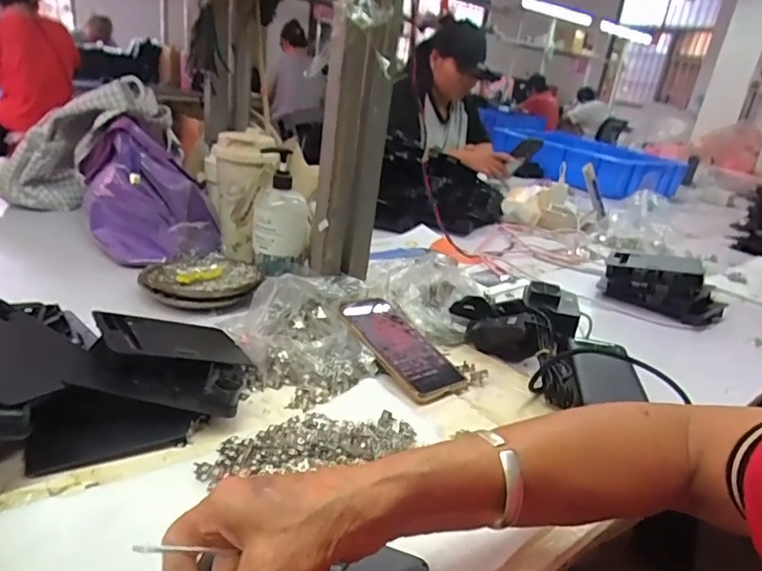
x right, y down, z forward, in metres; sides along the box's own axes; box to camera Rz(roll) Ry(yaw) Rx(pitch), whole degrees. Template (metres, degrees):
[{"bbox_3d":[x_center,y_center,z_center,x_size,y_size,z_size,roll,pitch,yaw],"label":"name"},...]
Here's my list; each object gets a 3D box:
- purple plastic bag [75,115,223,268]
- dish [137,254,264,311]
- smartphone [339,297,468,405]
[{"bbox_3d":[-0.323,-0.128,0.734,0.168,0.154,0.245,-4,26,-26],"label":"purple plastic bag"},{"bbox_3d":[-0.231,-0.010,0.671,0.145,0.025,0.143,6,23,-3],"label":"dish"},{"bbox_3d":[0.020,0.065,0.576,0.082,0.011,0.161,-11,42,-38],"label":"smartphone"}]

